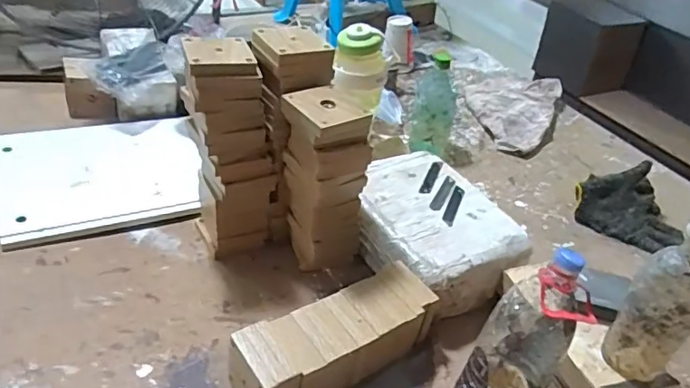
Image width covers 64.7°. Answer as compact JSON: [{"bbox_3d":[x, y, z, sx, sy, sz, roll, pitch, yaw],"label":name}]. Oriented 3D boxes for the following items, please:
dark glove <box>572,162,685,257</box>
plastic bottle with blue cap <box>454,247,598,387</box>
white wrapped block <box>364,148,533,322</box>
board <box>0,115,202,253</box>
[{"bbox_3d":[0.506,0.021,0.962,0.178,0.096,0.114,33,44,29],"label":"dark glove"},{"bbox_3d":[0.191,0.170,0.601,0.086,0.246,0.070,33,19,30],"label":"plastic bottle with blue cap"},{"bbox_3d":[0.126,0.048,0.839,0.208,0.077,0.266,-15,45,-25],"label":"white wrapped block"},{"bbox_3d":[-0.391,-0.043,0.890,0.314,0.025,0.278,-14,42,-26],"label":"board"}]

